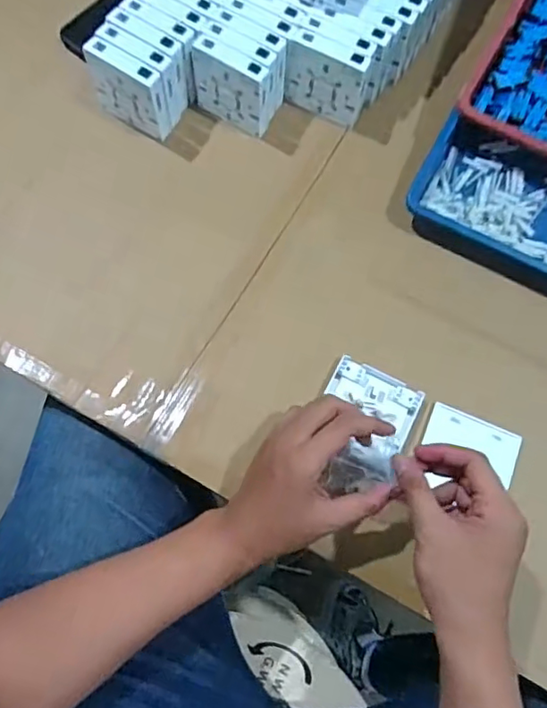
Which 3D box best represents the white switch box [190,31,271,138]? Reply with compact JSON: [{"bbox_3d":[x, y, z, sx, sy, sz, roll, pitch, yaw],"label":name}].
[{"bbox_3d":[-0.046,-0.291,0.618,0.089,0.084,0.027,34,73,10],"label":"white switch box"}]

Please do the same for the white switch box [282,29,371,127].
[{"bbox_3d":[0.058,-0.300,0.627,0.091,0.085,0.024,25,72,7],"label":"white switch box"}]

